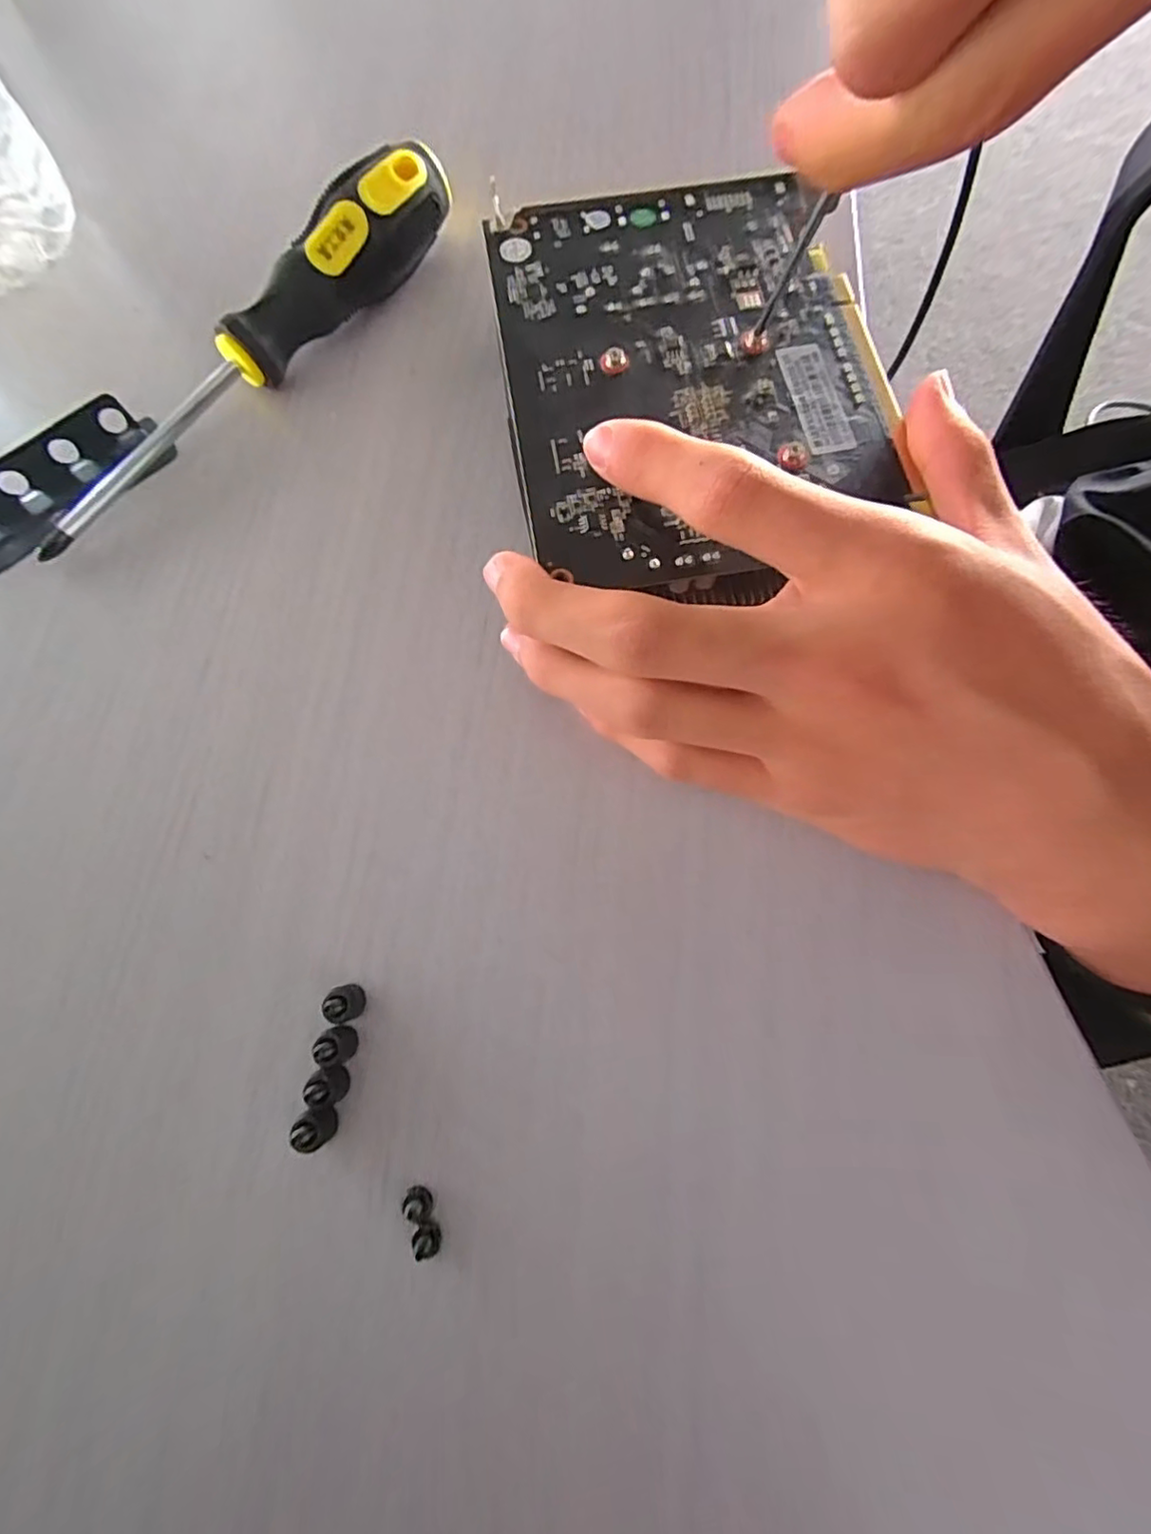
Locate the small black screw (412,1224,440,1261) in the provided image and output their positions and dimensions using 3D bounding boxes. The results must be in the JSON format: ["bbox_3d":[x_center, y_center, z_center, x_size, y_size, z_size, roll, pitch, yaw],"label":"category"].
[{"bbox_3d":[-0.036,0.115,0.139,0.007,0.007,0.004,25,76,8],"label":"small black screw"}]

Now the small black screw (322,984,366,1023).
[{"bbox_3d":[-0.062,0.064,0.155,0.009,0.007,0.009,0,74,1],"label":"small black screw"}]

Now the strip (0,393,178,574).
[{"bbox_3d":[-0.190,-0.095,0.202,0.091,0.013,0.032,-42,77,-10],"label":"strip"}]

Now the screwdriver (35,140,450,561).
[{"bbox_3d":[-0.118,-0.151,0.206,0.025,0.034,0.197,40,78,12],"label":"screwdriver"}]

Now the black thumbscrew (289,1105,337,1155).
[{"bbox_3d":[-0.065,0.091,0.144,0.008,0.011,0.009,-33,76,-8],"label":"black thumbscrew"}]

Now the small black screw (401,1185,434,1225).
[{"bbox_3d":[-0.039,0.108,0.142,0.007,0.006,0.005,24,76,8],"label":"small black screw"}]

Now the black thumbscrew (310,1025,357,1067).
[{"bbox_3d":[-0.062,0.073,0.149,0.007,0.012,0.009,-19,74,-4],"label":"black thumbscrew"}]

